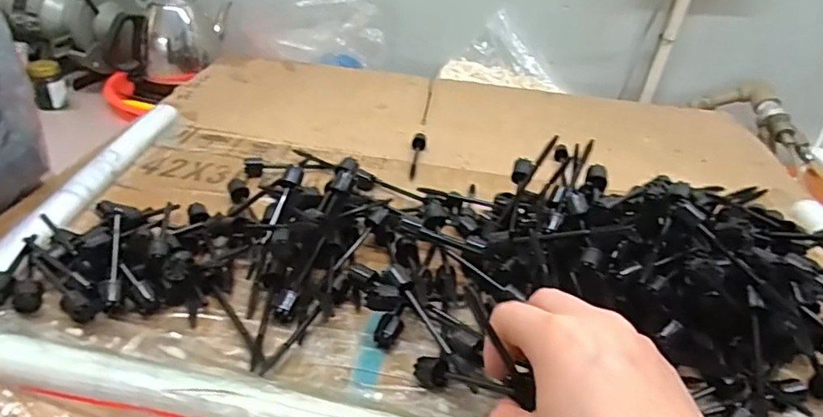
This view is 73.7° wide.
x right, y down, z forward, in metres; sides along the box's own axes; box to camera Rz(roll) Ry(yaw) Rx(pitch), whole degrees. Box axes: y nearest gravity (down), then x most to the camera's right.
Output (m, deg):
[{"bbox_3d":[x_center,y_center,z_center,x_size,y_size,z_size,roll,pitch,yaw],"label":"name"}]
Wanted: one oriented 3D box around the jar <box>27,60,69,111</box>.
[{"bbox_3d":[-0.567,-0.192,0.859,0.048,0.068,0.039,-14,37,-29],"label":"jar"}]

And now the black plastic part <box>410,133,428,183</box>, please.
[{"bbox_3d":[0.007,-0.051,0.537,0.014,0.011,0.091,6,31,0],"label":"black plastic part"}]

